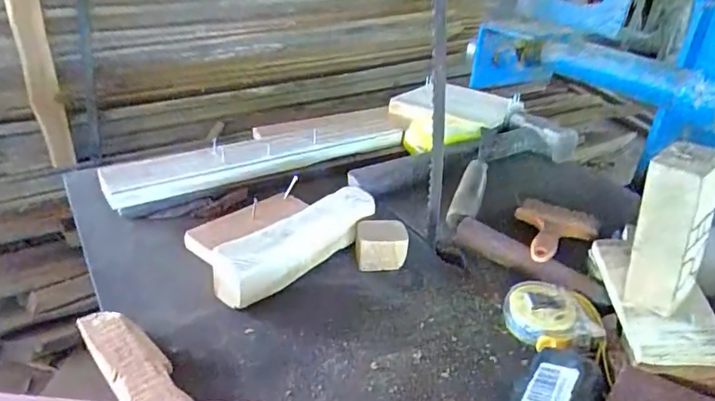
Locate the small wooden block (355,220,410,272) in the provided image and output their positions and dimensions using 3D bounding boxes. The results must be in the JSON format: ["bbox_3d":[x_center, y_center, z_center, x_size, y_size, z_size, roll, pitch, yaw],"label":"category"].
[{"bbox_3d":[0.024,0.045,0.531,0.050,0.043,0.034,3,30,-1],"label":"small wooden block"}]

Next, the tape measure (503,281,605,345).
[{"bbox_3d":[0.162,0.103,0.451,0.062,0.033,0.062,-1,30,-7],"label":"tape measure"}]

